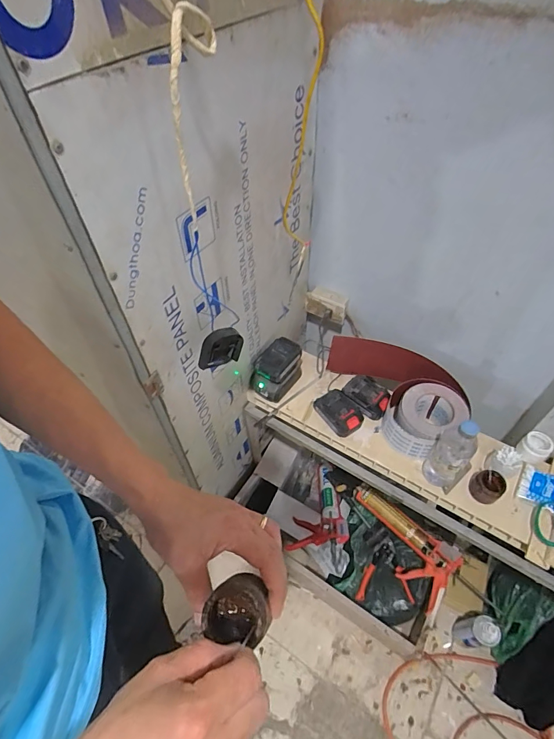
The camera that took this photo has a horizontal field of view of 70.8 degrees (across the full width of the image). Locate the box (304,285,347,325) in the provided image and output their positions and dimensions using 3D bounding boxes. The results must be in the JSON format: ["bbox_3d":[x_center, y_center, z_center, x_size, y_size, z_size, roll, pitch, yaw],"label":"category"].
[{"bbox_3d":[0.140,-0.179,1.097,0.118,0.074,0.046,21,54,18],"label":"box"}]

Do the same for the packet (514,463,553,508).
[{"bbox_3d":[0.550,0.250,0.821,0.074,0.009,0.080,22,72,28],"label":"packet"}]

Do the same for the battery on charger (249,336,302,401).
[{"bbox_3d":[0.000,0.001,0.999,0.081,0.106,0.134,31,58,24],"label":"battery on charger"}]

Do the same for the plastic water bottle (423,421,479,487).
[{"bbox_3d":[0.353,0.172,0.790,0.064,0.213,0.073,-37,59,-26],"label":"plastic water bottle"}]

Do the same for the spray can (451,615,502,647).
[{"bbox_3d":[0.529,0.698,1.036,0.067,0.155,0.069,-1,50,1],"label":"spray can"}]

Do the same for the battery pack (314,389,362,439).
[{"bbox_3d":[0.151,0.099,0.949,0.082,0.047,0.121,-32,57,-23],"label":"battery pack"}]

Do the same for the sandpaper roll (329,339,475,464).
[{"bbox_3d":[0.289,0.043,0.964,0.191,0.119,0.348,-27,55,-19],"label":"sandpaper roll"}]

